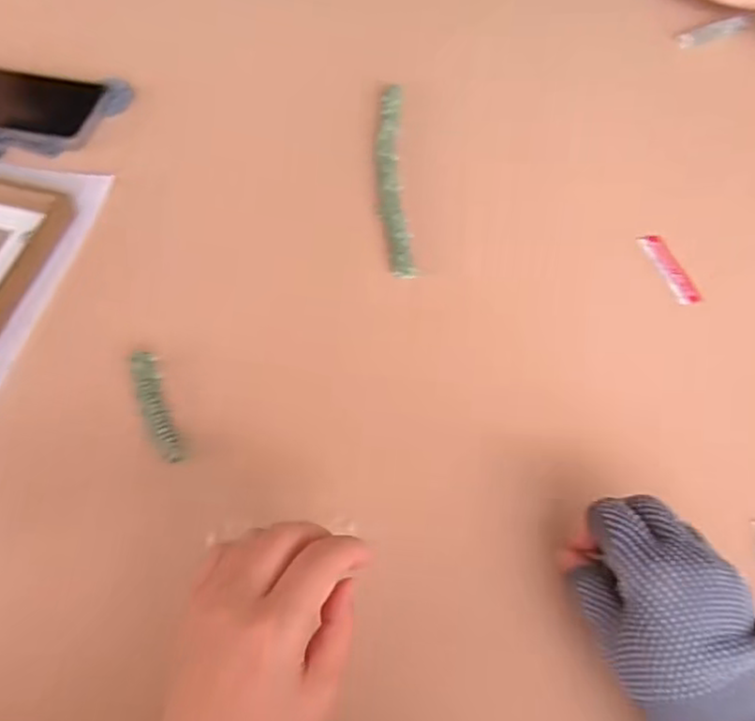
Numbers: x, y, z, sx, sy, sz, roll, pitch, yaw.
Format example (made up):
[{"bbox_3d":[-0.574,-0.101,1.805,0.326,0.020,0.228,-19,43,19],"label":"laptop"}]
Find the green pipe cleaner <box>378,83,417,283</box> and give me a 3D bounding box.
[{"bbox_3d":[0.012,-0.159,0.576,0.024,0.008,0.218,-1,58,-3],"label":"green pipe cleaner"}]

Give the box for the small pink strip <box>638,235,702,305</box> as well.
[{"bbox_3d":[0.233,-0.073,0.546,0.020,0.010,0.069,-15,60,-11],"label":"small pink strip"}]

